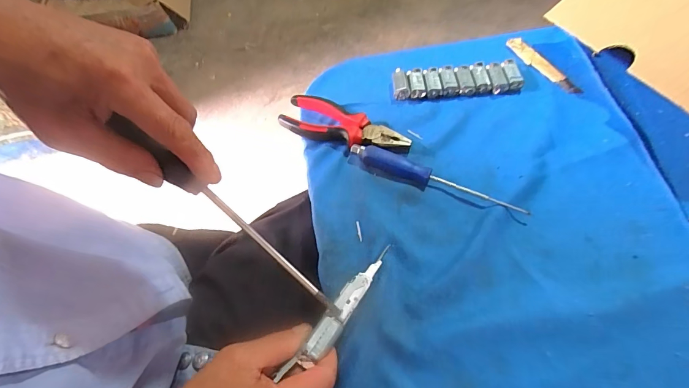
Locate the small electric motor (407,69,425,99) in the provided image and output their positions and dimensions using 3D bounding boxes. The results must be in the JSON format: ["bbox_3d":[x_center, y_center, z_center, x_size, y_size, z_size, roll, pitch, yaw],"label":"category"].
[{"bbox_3d":[0.091,-0.142,0.454,0.020,0.014,0.045,-1,58,3],"label":"small electric motor"}]

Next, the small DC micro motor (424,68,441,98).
[{"bbox_3d":[0.113,-0.143,0.454,0.018,0.011,0.049,2,58,4],"label":"small DC micro motor"}]

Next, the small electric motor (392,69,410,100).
[{"bbox_3d":[0.071,-0.140,0.454,0.019,0.015,0.045,-2,58,2],"label":"small electric motor"}]

